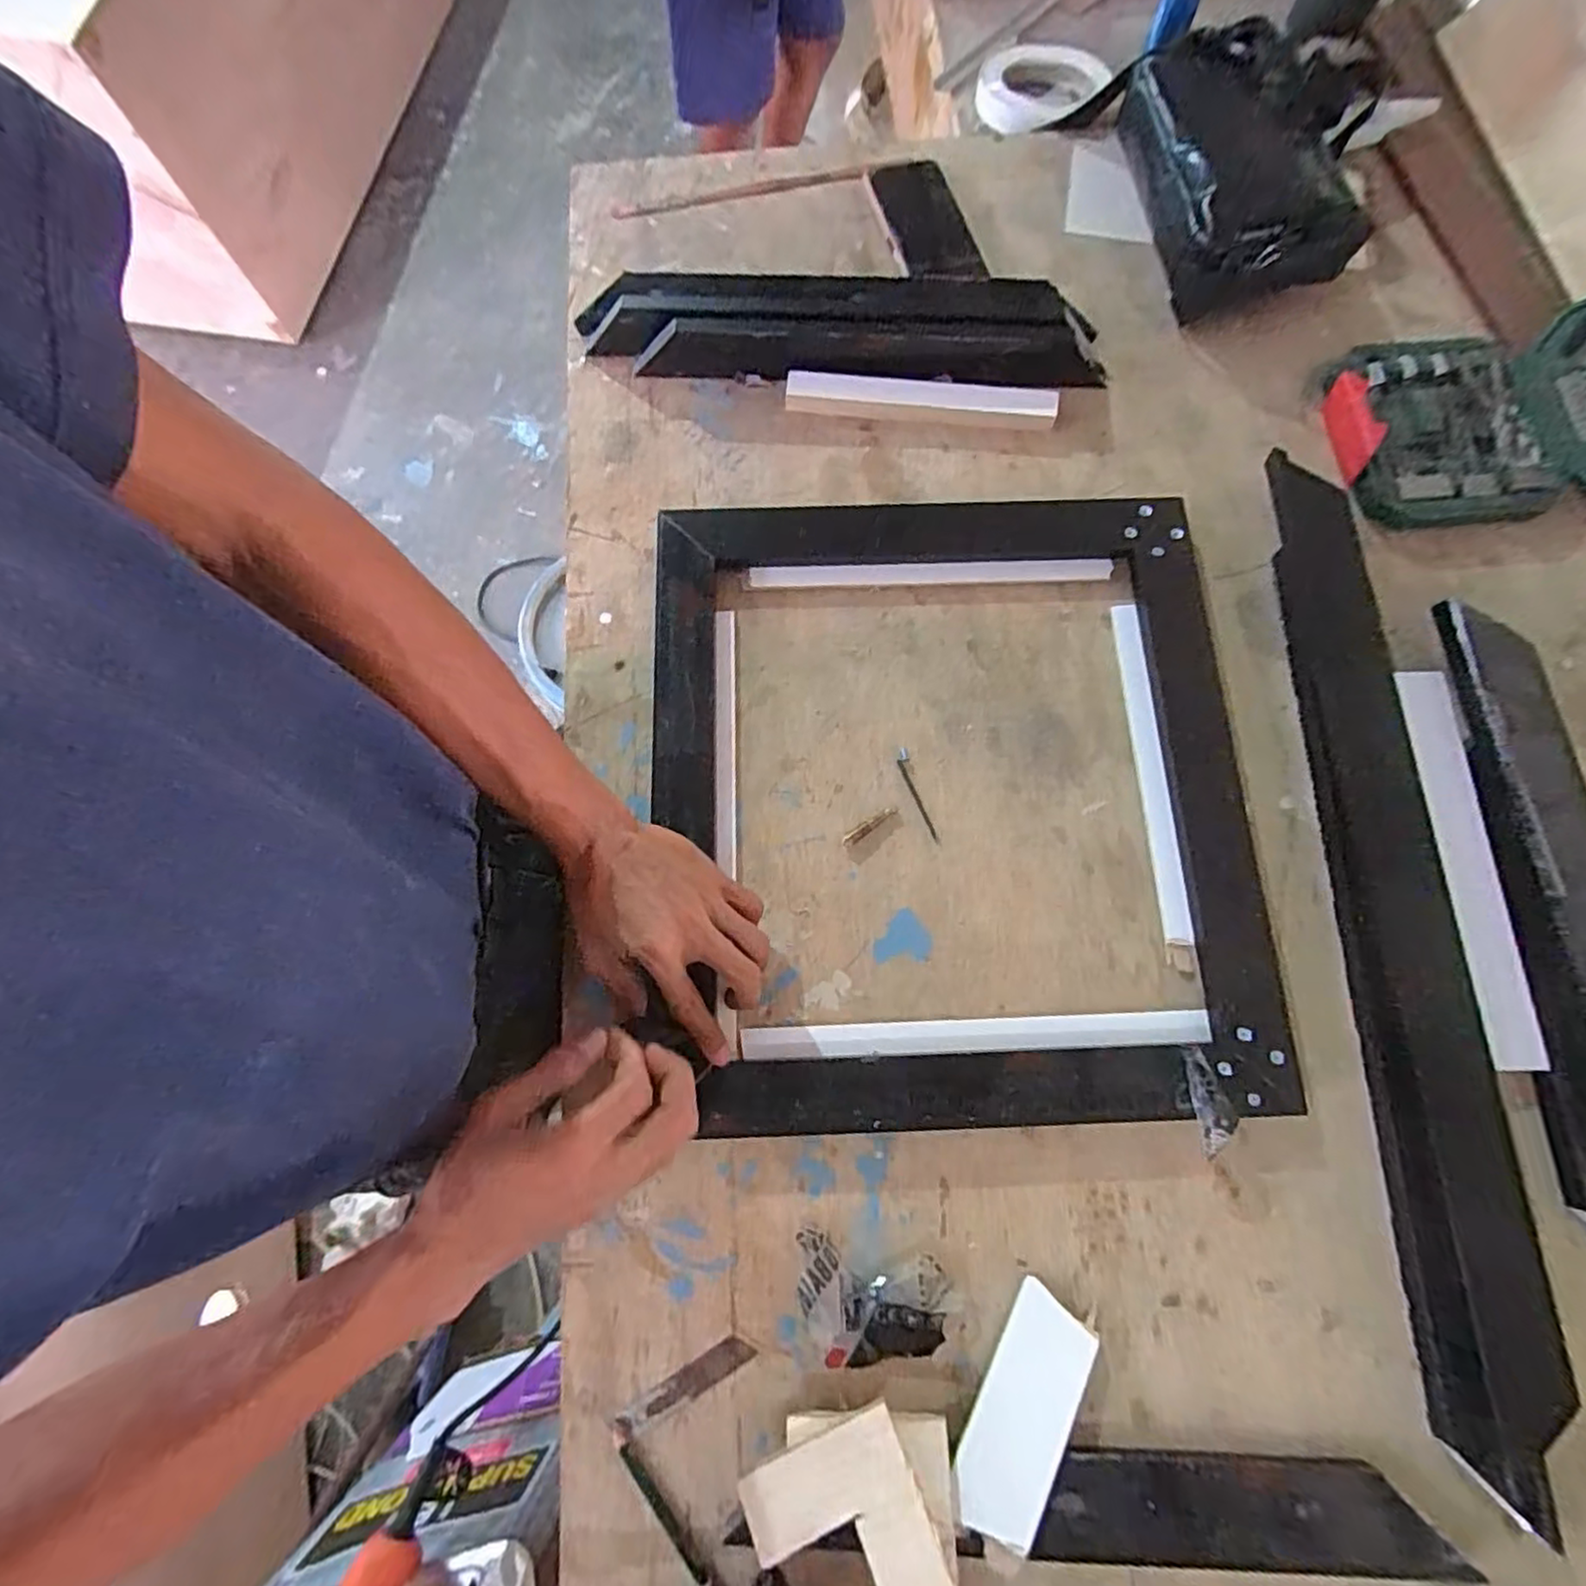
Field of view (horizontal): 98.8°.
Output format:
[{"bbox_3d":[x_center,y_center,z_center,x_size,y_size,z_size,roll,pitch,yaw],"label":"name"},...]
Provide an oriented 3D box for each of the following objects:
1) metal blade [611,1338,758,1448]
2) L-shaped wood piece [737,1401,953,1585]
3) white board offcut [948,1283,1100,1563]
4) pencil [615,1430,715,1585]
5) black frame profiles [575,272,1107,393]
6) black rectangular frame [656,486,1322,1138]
[{"bbox_3d":[-0.067,0.364,0.415,0.091,0.004,0.016,-30,75,-9],"label":"metal blade"},{"bbox_3d":[0.029,0.402,0.363,0.090,0.006,0.093,-21,67,-9],"label":"L-shaped wood piece"},{"bbox_3d":[0.134,0.359,0.394,0.048,0.004,0.118,27,68,20],"label":"white board offcut"},{"bbox_3d":[-0.074,0.421,0.394,0.008,0.007,0.100,-39,78,-8],"label":"pencil"},{"bbox_3d":[0.035,-0.398,0.583,0.435,0.045,0.087,7,76,3],"label":"black frame profiles"},{"bbox_3d":[0.109,-0.005,0.490,0.424,0.027,0.450,-1,76,1],"label":"black rectangular frame"}]

